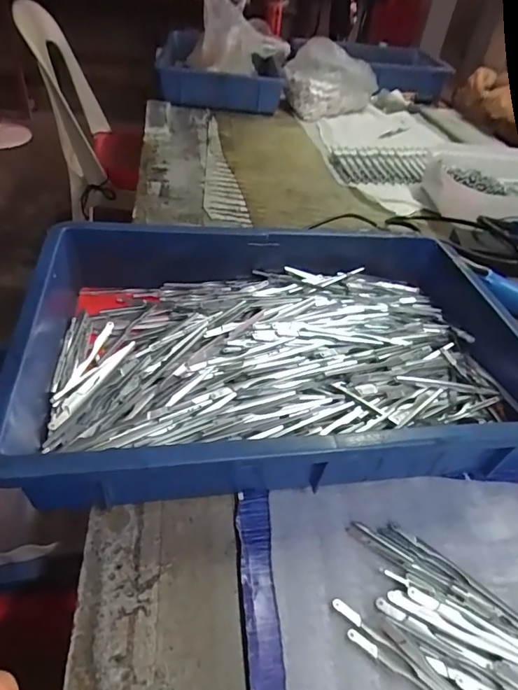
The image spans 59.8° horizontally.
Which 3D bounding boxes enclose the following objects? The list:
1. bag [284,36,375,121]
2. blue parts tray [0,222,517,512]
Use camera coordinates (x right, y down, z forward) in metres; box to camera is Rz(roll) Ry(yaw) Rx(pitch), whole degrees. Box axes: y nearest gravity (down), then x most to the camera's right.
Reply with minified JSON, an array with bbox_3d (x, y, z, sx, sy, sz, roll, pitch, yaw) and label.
[{"bbox_3d":[0.148,-0.633,1.076,0.199,0.123,0.177,-25,51,-30],"label":"bag"},{"bbox_3d":[0.020,-0.005,0.415,0.428,0.079,0.290,-3,43,-11],"label":"blue parts tray"}]

